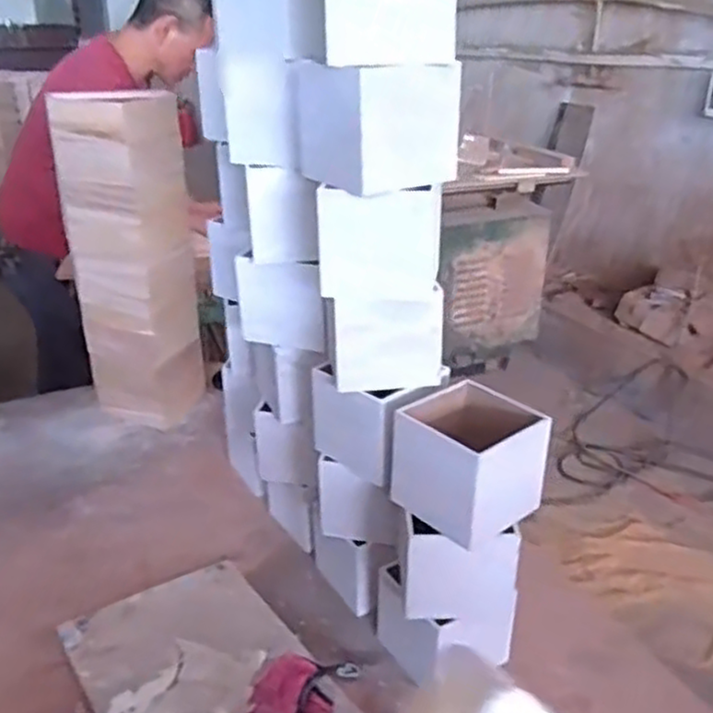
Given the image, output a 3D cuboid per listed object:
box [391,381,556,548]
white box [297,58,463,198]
[{"bbox_3d":[0.116,0.106,0.748,0.120,0.103,0.117,-17,29,-34],"label":"box"},{"bbox_3d":[0.018,-0.223,0.699,0.117,0.102,0.121,-14,27,-30],"label":"white box"}]

